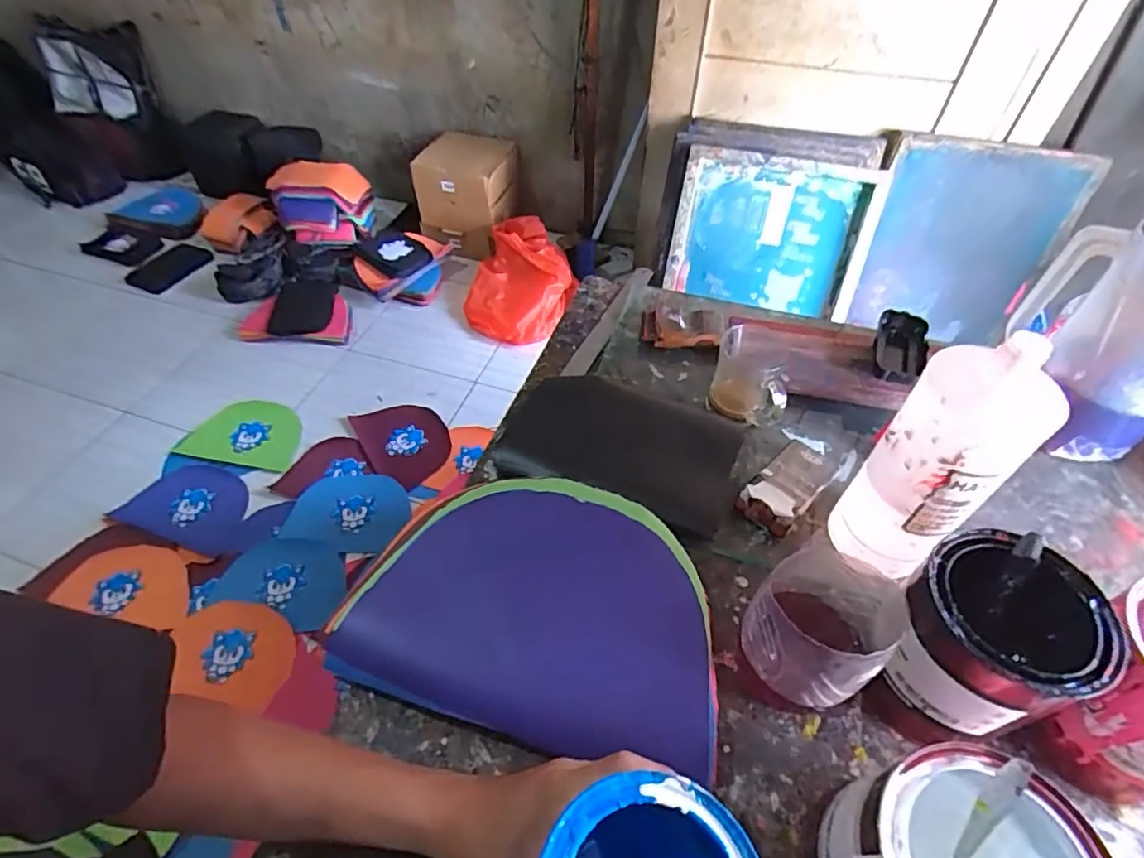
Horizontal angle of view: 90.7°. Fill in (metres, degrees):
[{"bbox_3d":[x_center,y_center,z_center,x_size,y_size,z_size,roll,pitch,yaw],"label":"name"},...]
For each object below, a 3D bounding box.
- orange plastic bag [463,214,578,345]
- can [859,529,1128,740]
[{"bbox_3d":[-0.170,-0.445,1.705,0.318,0.197,0.398,-11,51,-11],"label":"orange plastic bag"},{"bbox_3d":[0.280,0.153,0.403,0.120,0.128,0.105,-25,55,-21],"label":"can"}]

